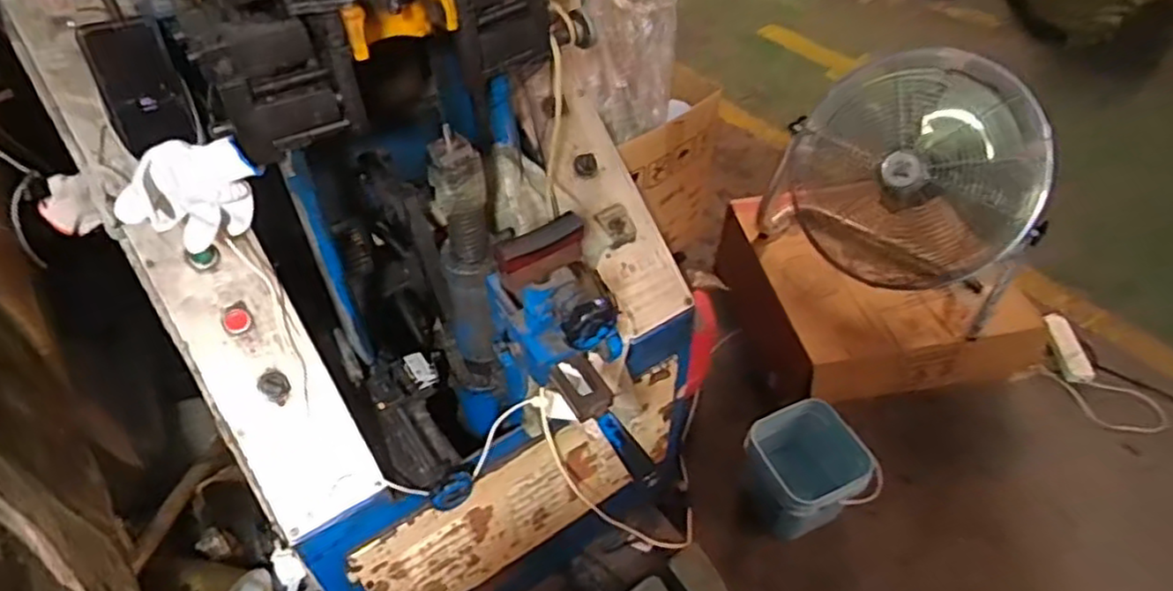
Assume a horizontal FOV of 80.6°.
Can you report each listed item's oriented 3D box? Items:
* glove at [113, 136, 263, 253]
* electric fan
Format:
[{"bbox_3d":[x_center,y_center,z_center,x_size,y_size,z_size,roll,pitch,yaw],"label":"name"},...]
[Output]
[{"bbox_3d":[-0.396,-0.097,0.701,0.141,0.123,0.041,-12,47,-8],"label":"glove"},{"bbox_3d":[0.741,-0.260,1.603,0.567,0.514,0.339,31,55,28],"label":"electric fan"}]

